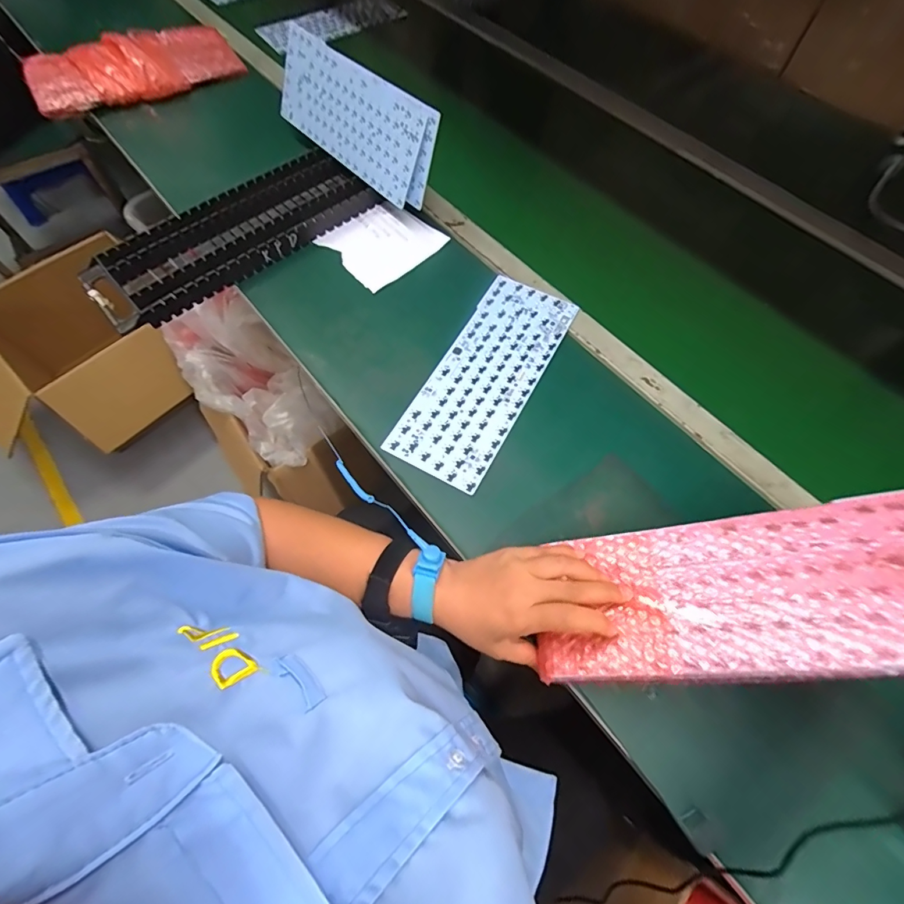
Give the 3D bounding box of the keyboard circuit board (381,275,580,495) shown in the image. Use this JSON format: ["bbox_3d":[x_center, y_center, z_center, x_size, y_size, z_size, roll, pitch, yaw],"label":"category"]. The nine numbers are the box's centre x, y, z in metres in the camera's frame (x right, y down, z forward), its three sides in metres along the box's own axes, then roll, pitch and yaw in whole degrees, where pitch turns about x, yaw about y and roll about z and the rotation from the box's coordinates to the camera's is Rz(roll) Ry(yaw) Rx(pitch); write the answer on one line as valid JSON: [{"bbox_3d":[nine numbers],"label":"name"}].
[{"bbox_3d":[0.045,-0.099,0.567,0.117,0.005,0.302,27,66,11],"label":"keyboard circuit board"}]

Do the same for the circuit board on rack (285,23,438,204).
[{"bbox_3d":[-0.146,-0.491,0.667,0.310,0.122,0.022,44,43,17],"label":"circuit board on rack"}]

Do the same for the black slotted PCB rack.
[{"bbox_3d":[-0.309,-0.312,0.652,0.396,0.035,0.150,-39,71,-18],"label":"black slotted PCB rack"}]

